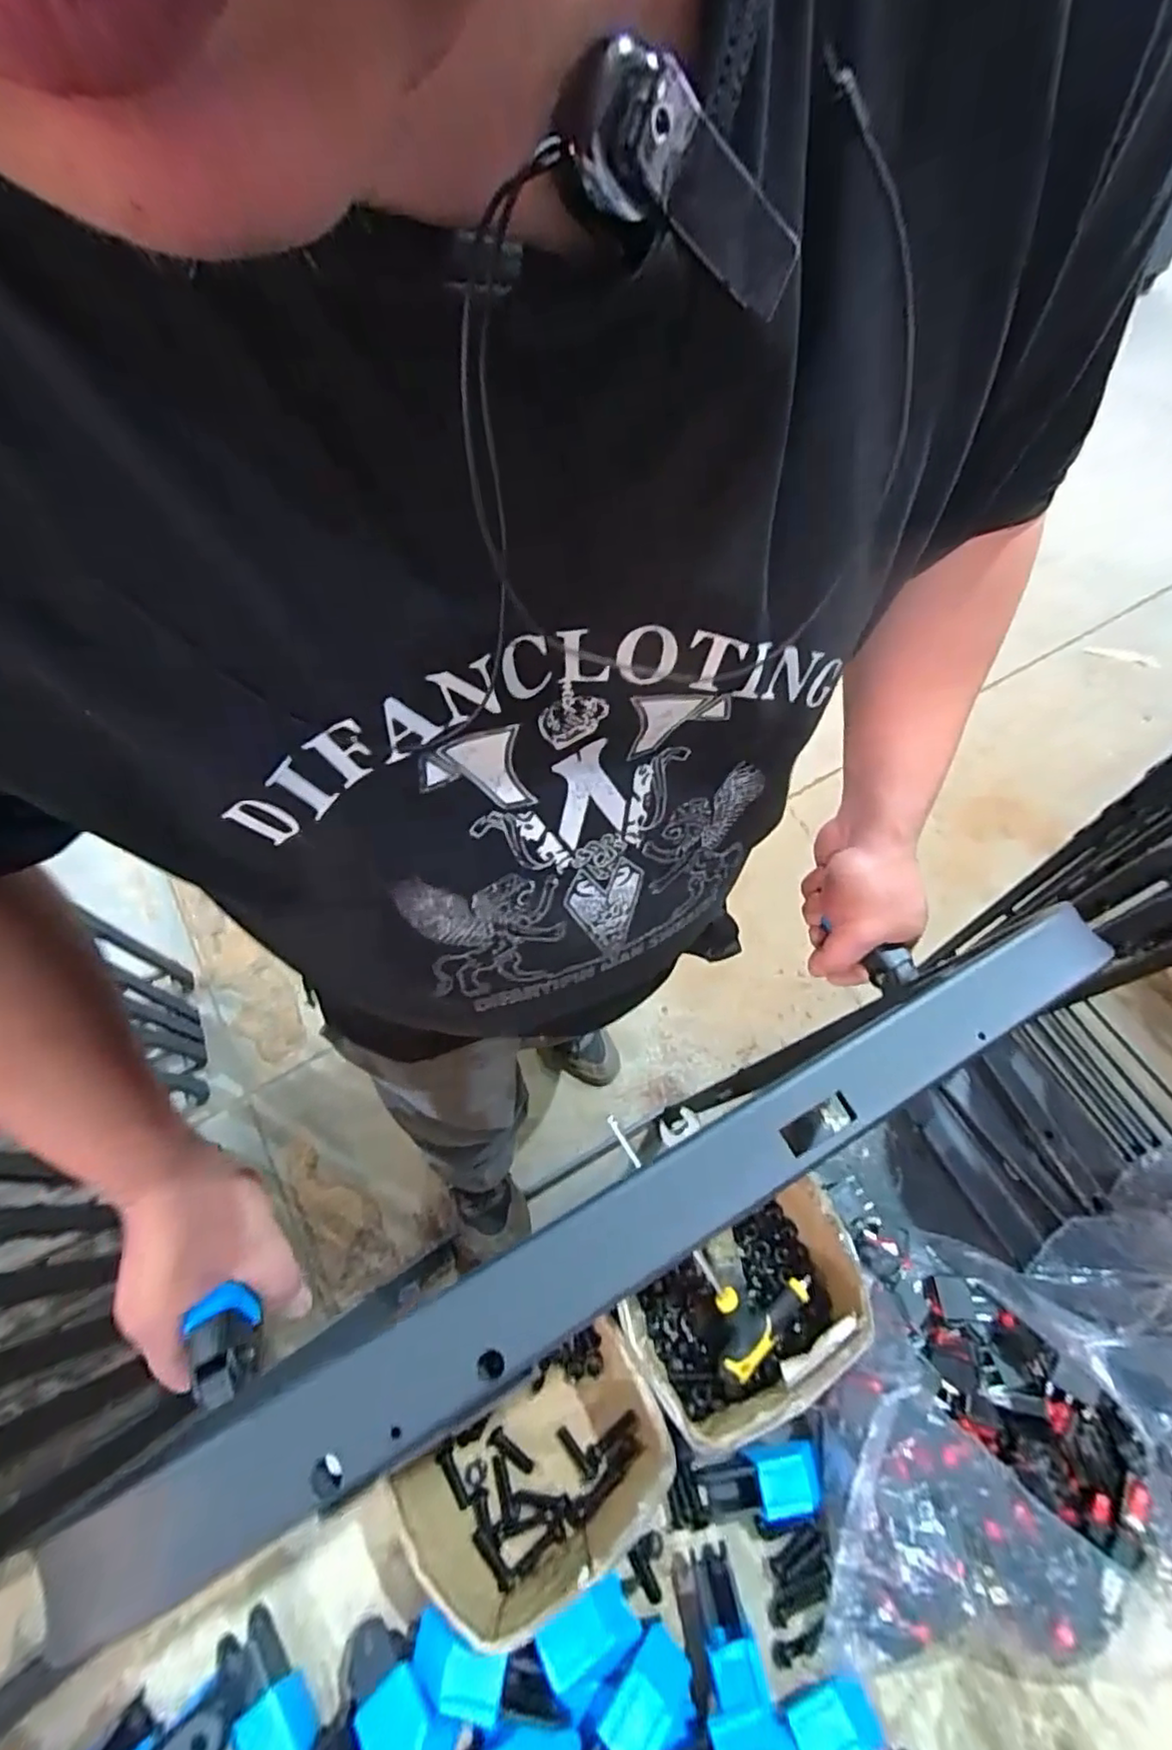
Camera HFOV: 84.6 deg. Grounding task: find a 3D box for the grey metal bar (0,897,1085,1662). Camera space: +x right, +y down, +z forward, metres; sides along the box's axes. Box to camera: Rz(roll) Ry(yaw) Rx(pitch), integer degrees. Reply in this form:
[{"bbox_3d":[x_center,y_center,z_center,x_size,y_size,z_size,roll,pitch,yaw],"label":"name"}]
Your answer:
[{"bbox_3d":[0.030,0.112,0.229,0.413,0.027,0.043,-26,64,-15],"label":"grey metal bar"}]

